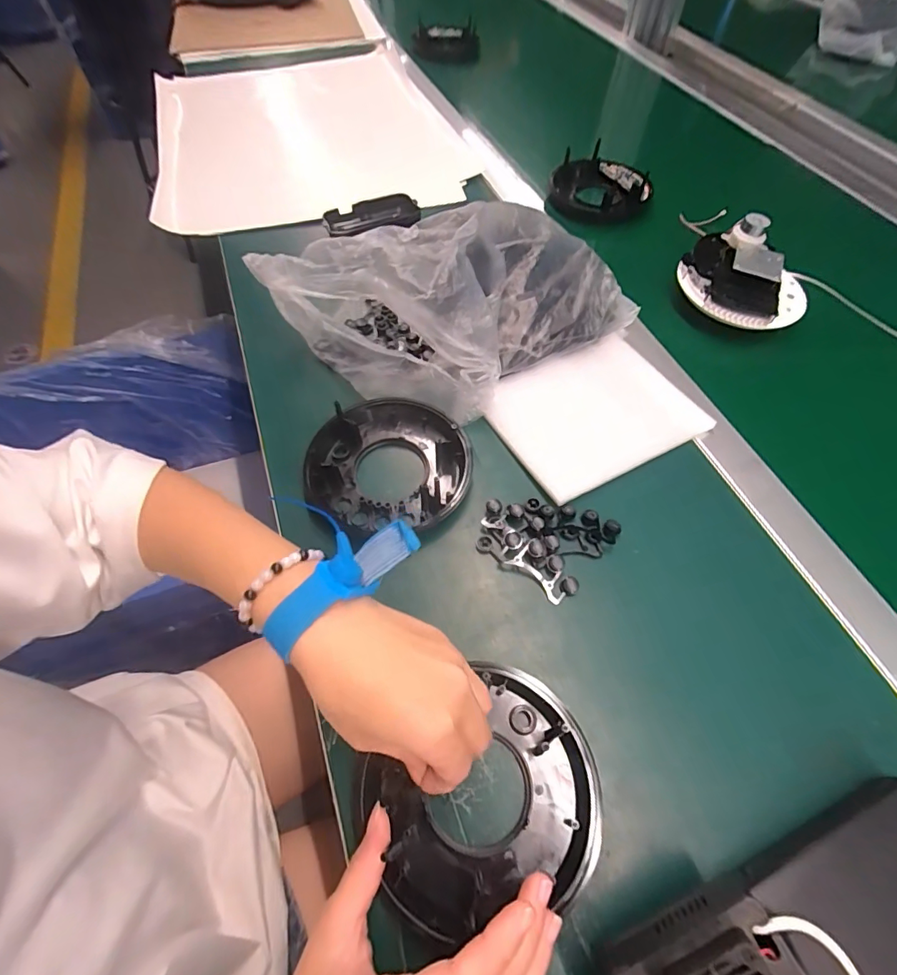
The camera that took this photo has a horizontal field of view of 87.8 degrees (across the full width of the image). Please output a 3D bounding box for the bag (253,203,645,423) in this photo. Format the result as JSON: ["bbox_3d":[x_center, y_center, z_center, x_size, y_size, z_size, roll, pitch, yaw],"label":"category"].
[{"bbox_3d":[-0.001,-0.196,0.432,0.286,0.092,0.236,-34,64,-18],"label":"bag"}]

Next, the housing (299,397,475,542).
[{"bbox_3d":[-0.050,-0.021,0.382,0.132,0.035,0.120,0,59,0],"label":"housing"}]

